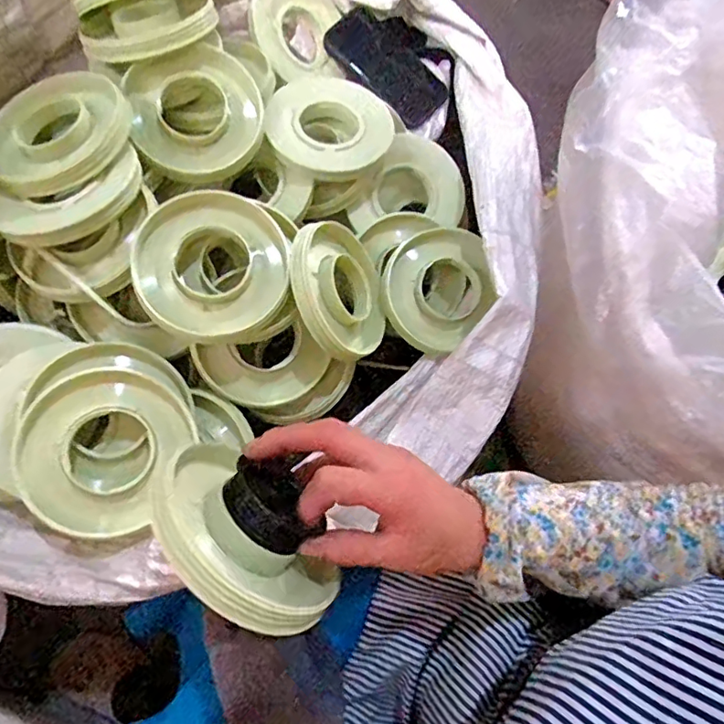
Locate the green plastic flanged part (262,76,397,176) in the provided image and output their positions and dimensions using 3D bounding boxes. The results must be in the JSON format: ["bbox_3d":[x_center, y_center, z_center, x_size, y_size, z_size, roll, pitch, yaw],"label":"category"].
[{"bbox_3d":[-0.036,-0.250,0.575,0.131,0.026,0.124,1,65,-3],"label":"green plastic flanged part"}]

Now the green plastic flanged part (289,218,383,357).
[{"bbox_3d":[-0.022,-0.068,0.517,0.125,0.022,0.128,-26,97,-54],"label":"green plastic flanged part"}]

